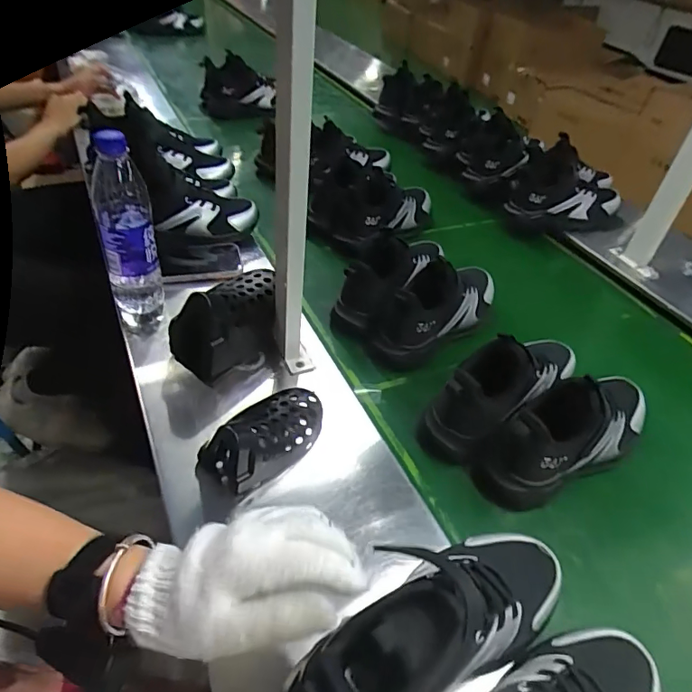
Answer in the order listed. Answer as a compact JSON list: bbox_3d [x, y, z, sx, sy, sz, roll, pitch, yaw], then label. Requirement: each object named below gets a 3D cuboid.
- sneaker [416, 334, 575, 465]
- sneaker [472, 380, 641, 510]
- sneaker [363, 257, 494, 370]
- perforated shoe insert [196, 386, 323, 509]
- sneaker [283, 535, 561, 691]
[{"bbox_3d":[0.199,0.036,0.614,0.250,0.115,0.076,-29,53,-33],"label":"sneaker"},{"bbox_3d":[0.258,0.086,0.558,0.242,0.116,0.082,-19,48,-26],"label":"sneaker"},{"bbox_3d":[0.139,-0.067,0.727,0.083,0.120,0.238,37,50,29],"label":"sneaker"},{"bbox_3d":[-0.082,0.095,0.533,0.071,0.088,0.136,33,49,26],"label":"perforated shoe insert"},{"bbox_3d":[0.068,0.204,0.376,0.256,0.092,0.090,-18,48,-25],"label":"sneaker"}]

